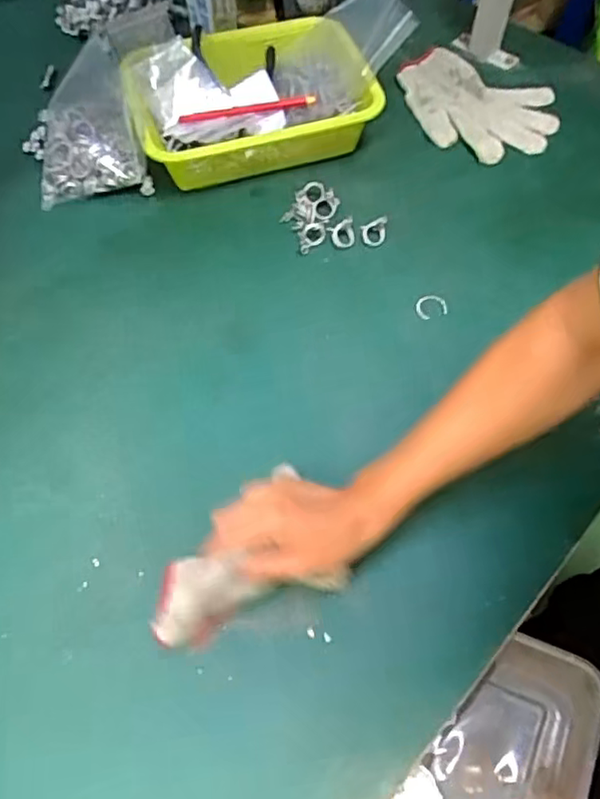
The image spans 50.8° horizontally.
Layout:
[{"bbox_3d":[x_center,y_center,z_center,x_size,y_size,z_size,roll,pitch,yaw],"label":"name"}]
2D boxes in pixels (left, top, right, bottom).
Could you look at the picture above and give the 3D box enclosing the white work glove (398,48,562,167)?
[{"bbox_3d":[0.214,-0.367,0.781,0.200,0.028,0.139,31,65,17],"label":"white work glove"}]

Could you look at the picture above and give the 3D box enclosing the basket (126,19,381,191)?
[{"bbox_3d":[-0.057,-0.338,0.732,0.258,0.081,0.186,-14,61,-7],"label":"basket"}]

